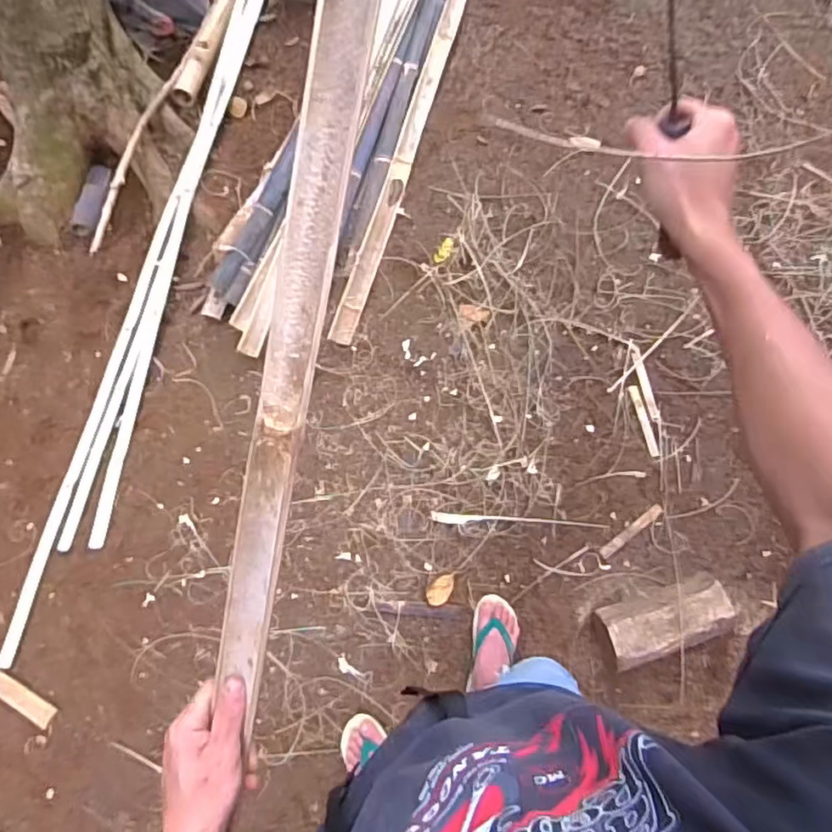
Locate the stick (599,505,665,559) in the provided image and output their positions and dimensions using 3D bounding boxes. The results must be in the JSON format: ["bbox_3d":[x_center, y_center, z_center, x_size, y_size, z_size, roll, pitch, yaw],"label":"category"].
[{"bbox_3d":[0.543,0.291,1.575,0.187,0.016,0.026,-41,73,5],"label":"stick"}]

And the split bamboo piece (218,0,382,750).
[{"bbox_3d":[-0.089,-0.055,0.458,0.047,0.008,0.575,15,102,18],"label":"split bamboo piece"}]

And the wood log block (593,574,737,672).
[{"bbox_3d":[0.564,0.458,1.403,0.283,0.111,0.144,-20,72,-9],"label":"wood log block"}]

